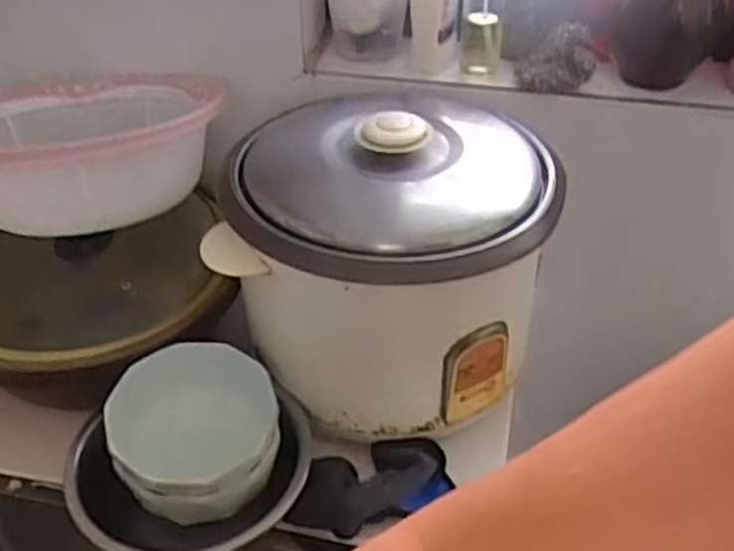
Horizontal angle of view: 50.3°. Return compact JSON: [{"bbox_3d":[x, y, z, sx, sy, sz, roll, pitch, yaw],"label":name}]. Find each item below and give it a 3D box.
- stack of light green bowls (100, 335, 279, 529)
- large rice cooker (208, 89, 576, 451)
[{"bbox_3d":[-0.147,0.138,0.678,0.135,0.090,0.132,-10,40,-12],"label":"stack of light green bowls"},{"bbox_3d":[0.020,-0.025,0.738,0.284,0.223,0.275,7,39,10],"label":"large rice cooker"}]

